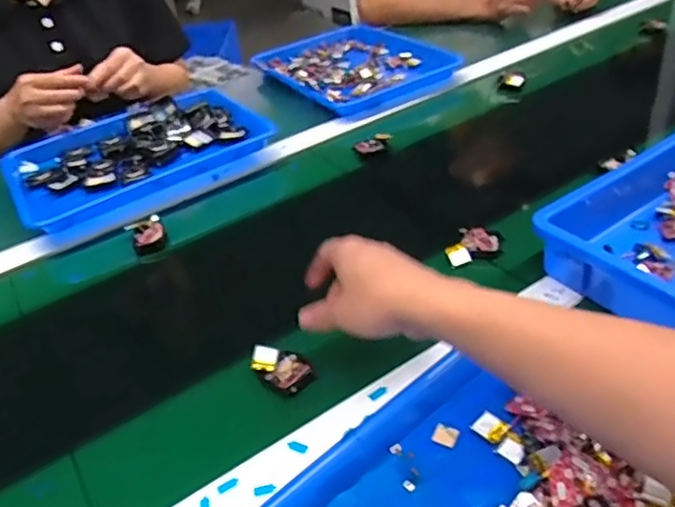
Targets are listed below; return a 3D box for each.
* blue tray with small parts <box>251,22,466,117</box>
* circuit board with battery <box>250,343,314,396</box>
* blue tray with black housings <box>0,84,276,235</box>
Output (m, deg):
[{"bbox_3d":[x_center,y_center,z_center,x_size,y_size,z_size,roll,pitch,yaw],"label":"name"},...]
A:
[{"bbox_3d":[0.029,-0.320,1.028,0.243,0.037,0.299,-27,42,-23],"label":"blue tray with small parts"},{"bbox_3d":[-0.047,0.096,0.514,0.059,0.012,0.034,27,49,36],"label":"circuit board with battery"},{"bbox_3d":[-0.275,-0.138,0.828,0.324,0.039,0.243,-25,41,-21],"label":"blue tray with black housings"}]

